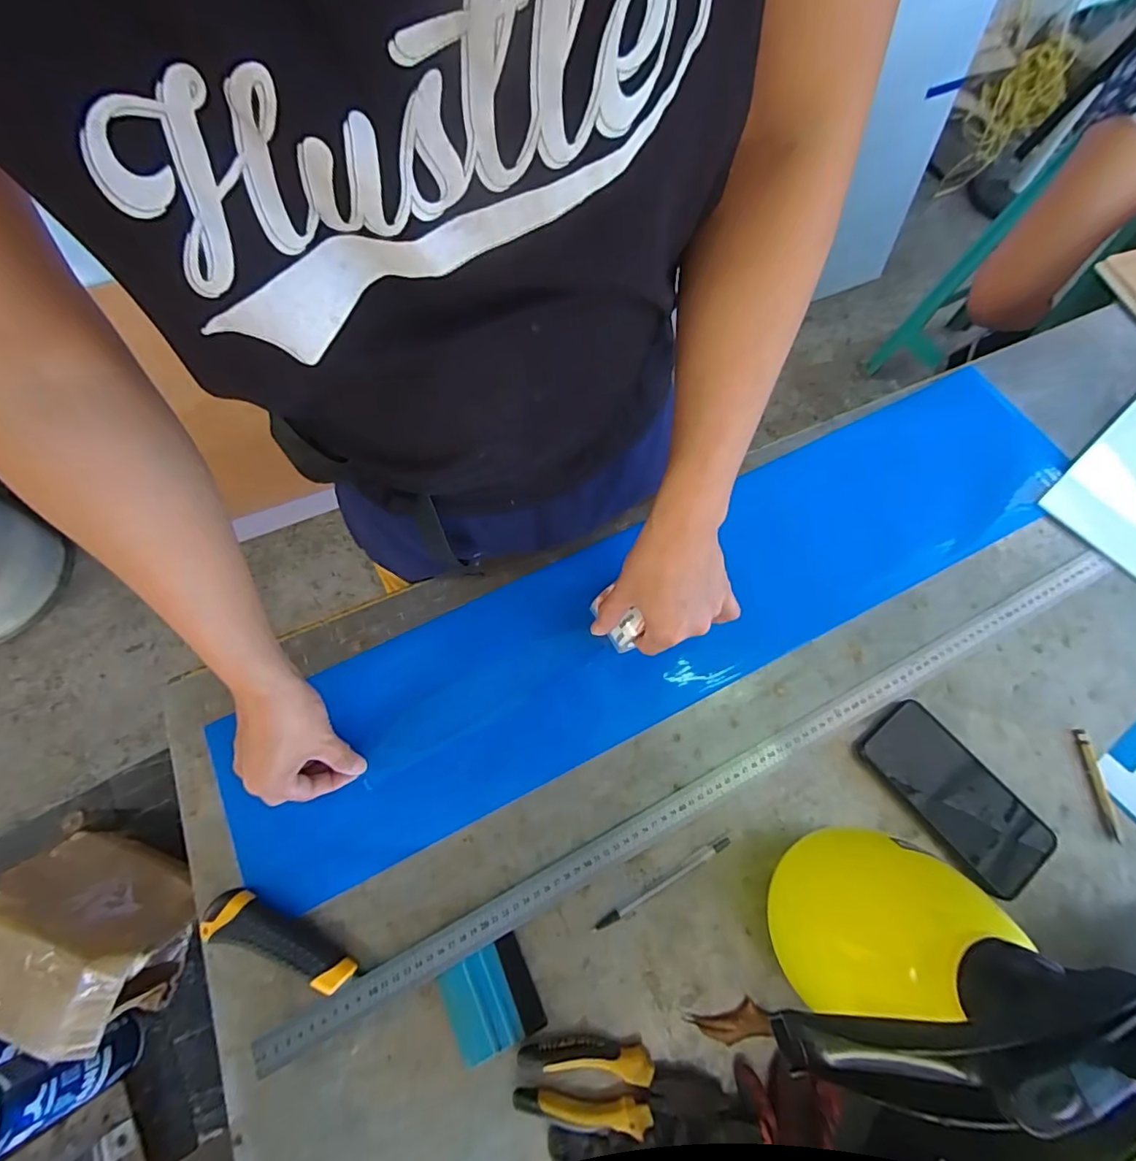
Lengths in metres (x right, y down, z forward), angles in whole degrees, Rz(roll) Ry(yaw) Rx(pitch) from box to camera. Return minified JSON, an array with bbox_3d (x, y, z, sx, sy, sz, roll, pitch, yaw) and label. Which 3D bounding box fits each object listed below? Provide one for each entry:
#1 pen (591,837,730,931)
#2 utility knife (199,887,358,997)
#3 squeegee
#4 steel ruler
[{"bbox_3d":[0.084,0.269,0.470,0.140,0.009,0.009,-28,71,-10],"label":"pen"},{"bbox_3d":[-0.246,0.304,0.452,0.135,0.021,0.037,19,70,8],"label":"utility knife"},{"bbox_3d":[-0.065,0.346,0.441,0.071,0.008,0.071,-24,70,-9],"label":"squeegee"},{"bbox_3d":[0.164,0.187,0.504,0.899,0.008,0.035,-26,80,-10],"label":"steel ruler"}]

